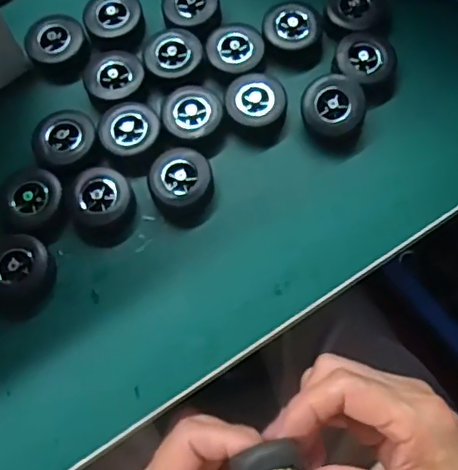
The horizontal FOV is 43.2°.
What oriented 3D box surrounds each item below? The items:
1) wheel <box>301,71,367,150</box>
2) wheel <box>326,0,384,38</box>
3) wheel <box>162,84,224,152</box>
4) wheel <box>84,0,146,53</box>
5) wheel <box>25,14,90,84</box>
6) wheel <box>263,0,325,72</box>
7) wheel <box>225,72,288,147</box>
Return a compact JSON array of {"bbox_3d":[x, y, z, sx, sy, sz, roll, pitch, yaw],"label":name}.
[{"bbox_3d":[0.061,-0.074,0.344,0.034,0.021,0.037,0,74,1],"label":"wheel"},{"bbox_3d":[0.078,-0.145,0.366,0.035,0.011,0.032,0,74,1],"label":"wheel"},{"bbox_3d":[-0.021,-0.070,0.349,0.035,0.019,0.041,-19,74,-4],"label":"wheel"},{"bbox_3d":[-0.073,-0.139,0.375,0.036,0.019,0.031,0,74,1],"label":"wheel"},{"bbox_3d":[-0.109,-0.120,0.371,0.037,0.019,0.040,0,74,1],"label":"wheel"},{"bbox_3d":[0.041,-0.126,0.366,0.037,0.021,0.038,0,74,1],"label":"wheel"},{"bbox_3d":[0.017,-0.077,0.350,0.036,0.018,0.041,0,74,1],"label":"wheel"}]

